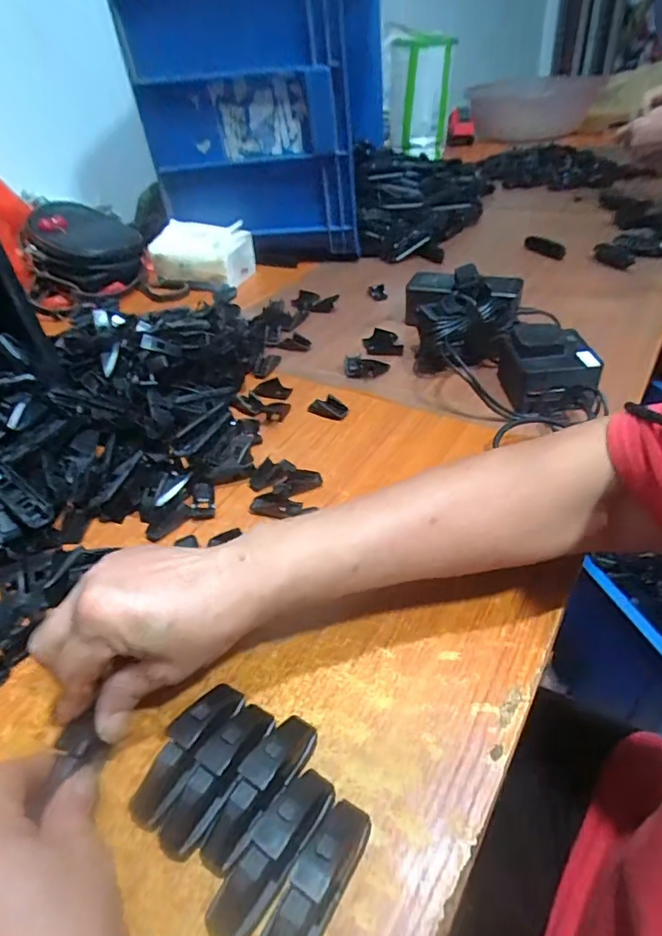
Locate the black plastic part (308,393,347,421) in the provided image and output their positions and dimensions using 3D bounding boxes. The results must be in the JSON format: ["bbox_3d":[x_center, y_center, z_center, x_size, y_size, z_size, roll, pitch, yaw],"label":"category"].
[{"bbox_3d":[-0.003,-0.061,0.518,0.041,0.013,0.019,18,47,25],"label":"black plastic part"}]

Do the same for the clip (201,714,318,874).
[{"bbox_3d":[-0.034,0.159,0.262,0.023,0.023,0.076,22,49,28],"label":"clip"}]

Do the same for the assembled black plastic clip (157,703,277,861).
[{"bbox_3d":[-0.056,0.156,0.267,0.024,0.026,0.076,21,48,27],"label":"assembled black plastic clip"}]

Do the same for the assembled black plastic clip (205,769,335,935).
[{"bbox_3d":[-0.027,0.175,0.240,0.020,0.027,0.076,26,51,31],"label":"assembled black plastic clip"}]

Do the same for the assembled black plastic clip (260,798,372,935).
[{"bbox_3d":[-0.008,0.184,0.228,0.021,0.024,0.076,19,47,27],"label":"assembled black plastic clip"}]

